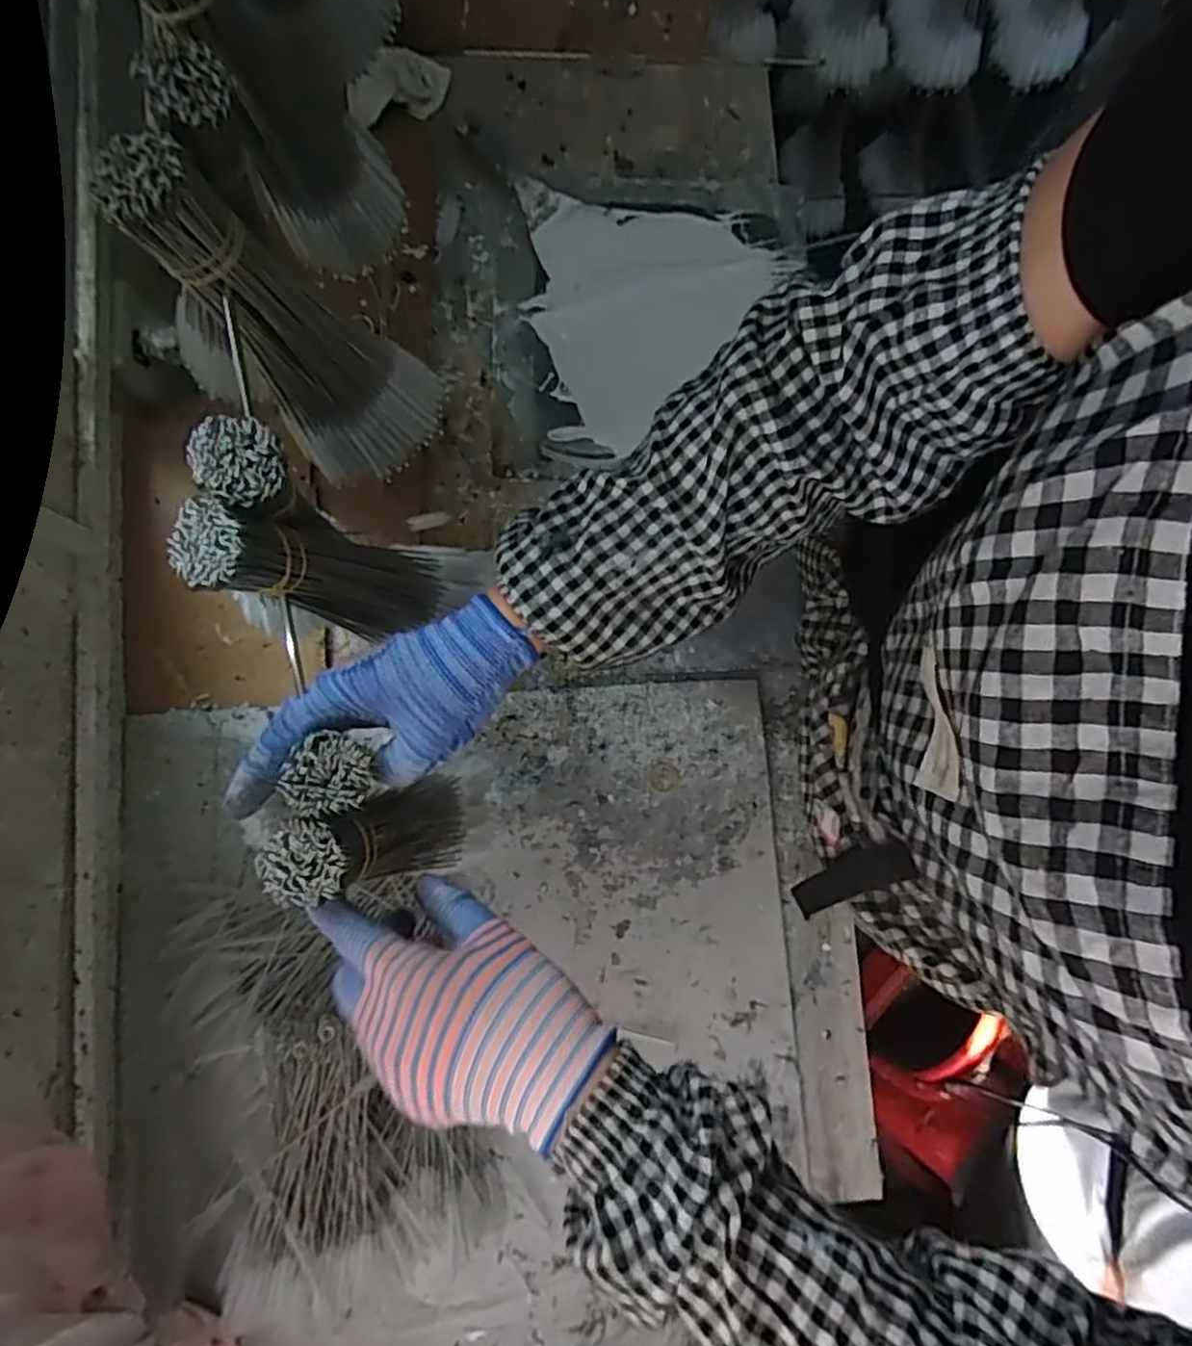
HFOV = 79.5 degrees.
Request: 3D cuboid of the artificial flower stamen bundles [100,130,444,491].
[{"bbox_3d":[-0.174,-0.207,0.443,0.125,0.220,0.065,-9,77,-3],"label":"artificial flower stamen bundles"}]

